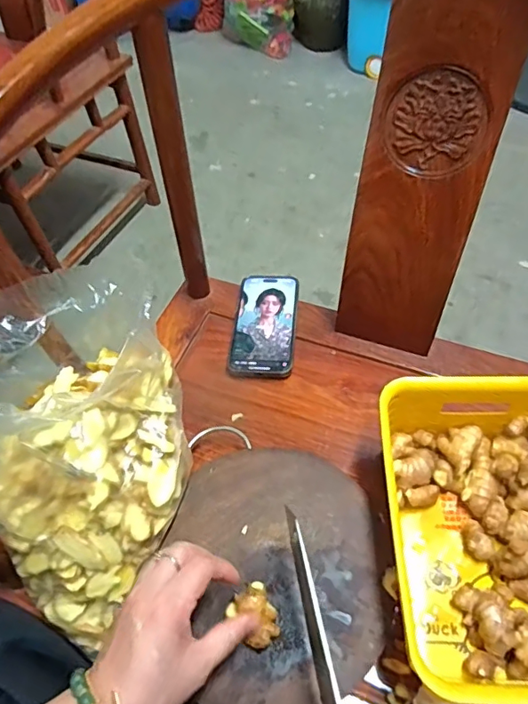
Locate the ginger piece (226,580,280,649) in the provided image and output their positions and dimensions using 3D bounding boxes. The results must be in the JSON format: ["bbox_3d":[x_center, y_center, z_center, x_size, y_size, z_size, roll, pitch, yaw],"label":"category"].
[{"bbox_3d":[-0.007,0.217,0.416,0.034,0.019,0.043,-30,59,-18],"label":"ginger piece"}]

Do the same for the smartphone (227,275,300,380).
[{"bbox_3d":[0.002,-0.037,0.661,0.078,0.012,0.162,5,55,6],"label":"smartphone"}]

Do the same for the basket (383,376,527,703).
[{"bbox_3d":[0.209,0.156,0.454,0.200,0.100,0.263,0,55,2],"label":"basket"}]

